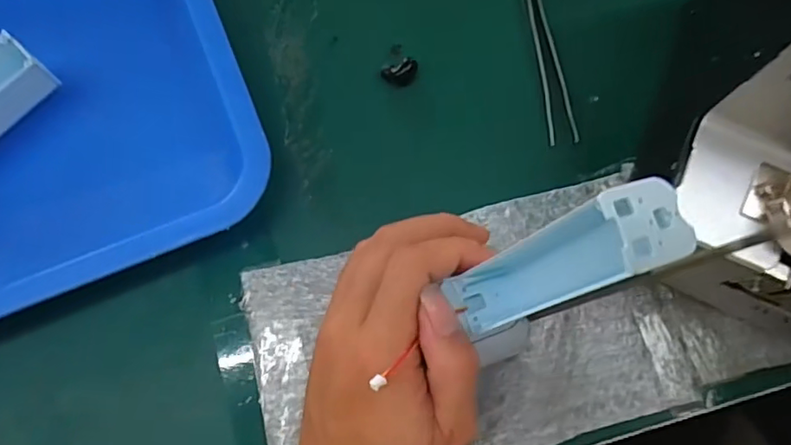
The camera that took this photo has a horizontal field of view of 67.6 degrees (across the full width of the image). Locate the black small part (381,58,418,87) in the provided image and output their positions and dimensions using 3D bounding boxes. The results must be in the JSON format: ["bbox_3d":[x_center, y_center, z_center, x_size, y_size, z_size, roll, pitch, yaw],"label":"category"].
[{"bbox_3d":[0.003,-0.087,0.343,0.021,0.011,0.013,-4,75,-1],"label":"black small part"}]

